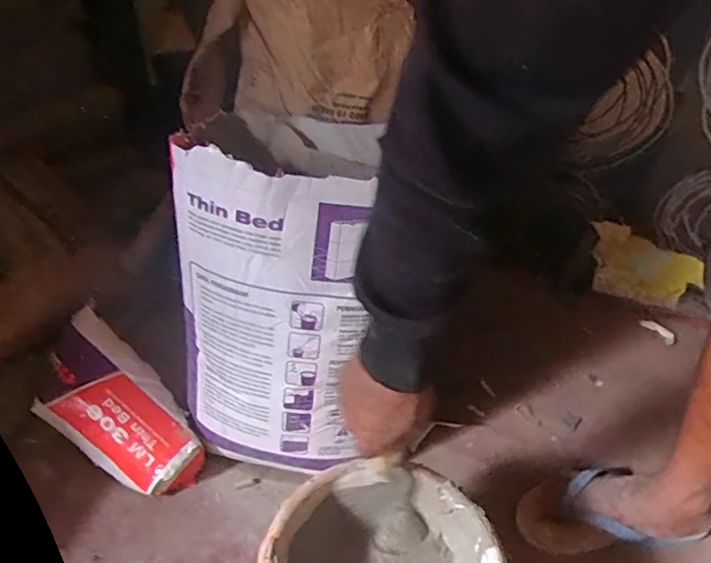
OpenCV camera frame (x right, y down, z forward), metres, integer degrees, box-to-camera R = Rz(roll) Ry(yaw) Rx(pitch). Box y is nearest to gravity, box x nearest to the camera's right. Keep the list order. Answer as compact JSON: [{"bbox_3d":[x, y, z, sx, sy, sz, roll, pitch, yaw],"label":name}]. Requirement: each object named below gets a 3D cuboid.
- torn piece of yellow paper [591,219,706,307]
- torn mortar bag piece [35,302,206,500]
[{"bbox_3d":[0.543,-0.026,1.104,0.200,0.155,0.006,21,45,15],"label":"torn piece of yellow paper"},{"bbox_3d":[-0.343,0.179,0.817,0.292,0.072,0.137,46,49,9],"label":"torn mortar bag piece"}]

